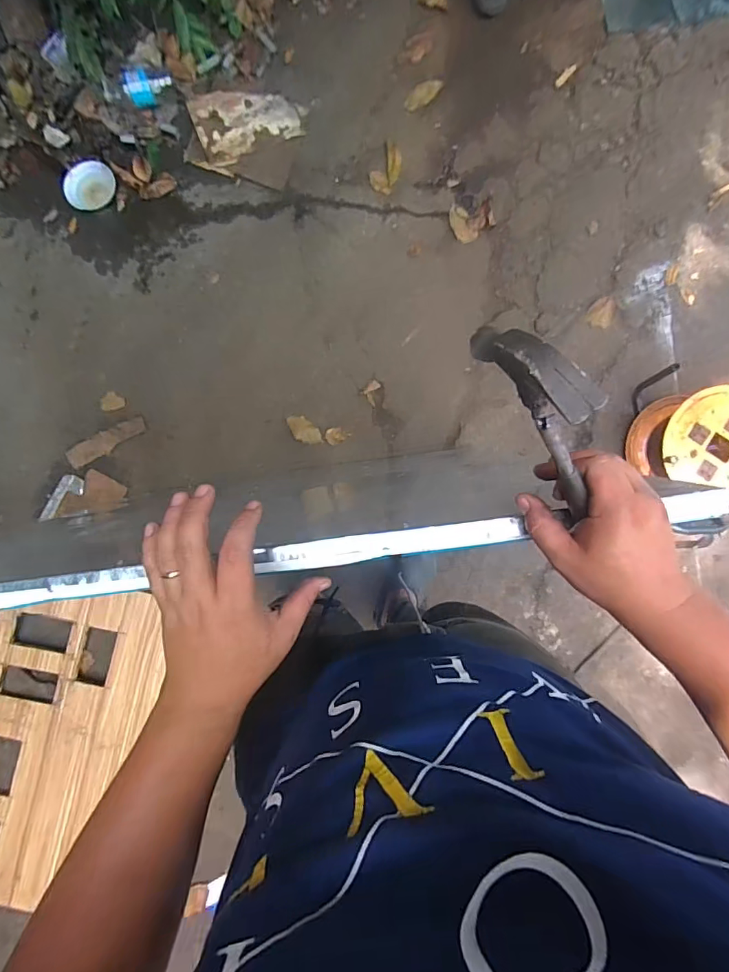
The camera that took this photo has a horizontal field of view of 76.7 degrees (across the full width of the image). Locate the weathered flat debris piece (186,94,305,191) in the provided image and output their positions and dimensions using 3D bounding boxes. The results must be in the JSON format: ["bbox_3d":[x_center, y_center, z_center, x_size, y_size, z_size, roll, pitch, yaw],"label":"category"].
[{"bbox_3d":[-0.350,-1.023,1.334,0.309,0.028,0.248,13,86,1],"label":"weathered flat debris piece"}]

